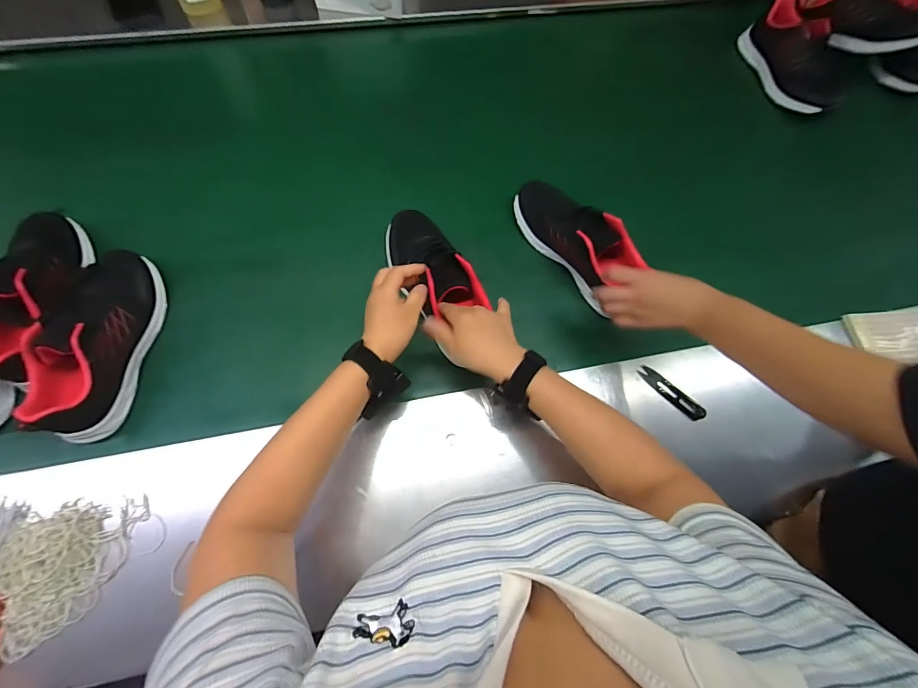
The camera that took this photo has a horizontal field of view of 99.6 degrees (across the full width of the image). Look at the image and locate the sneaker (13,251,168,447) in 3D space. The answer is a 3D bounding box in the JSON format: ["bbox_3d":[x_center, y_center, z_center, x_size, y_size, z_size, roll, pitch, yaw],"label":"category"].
[{"bbox_3d":[-0.482,-0.006,0.518,0.084,0.090,0.259,3,72,0],"label":"sneaker"}]

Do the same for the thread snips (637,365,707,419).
[{"bbox_3d":[0.301,0.068,0.548,0.025,0.016,0.100,-43,78,-13],"label":"thread snips"}]

